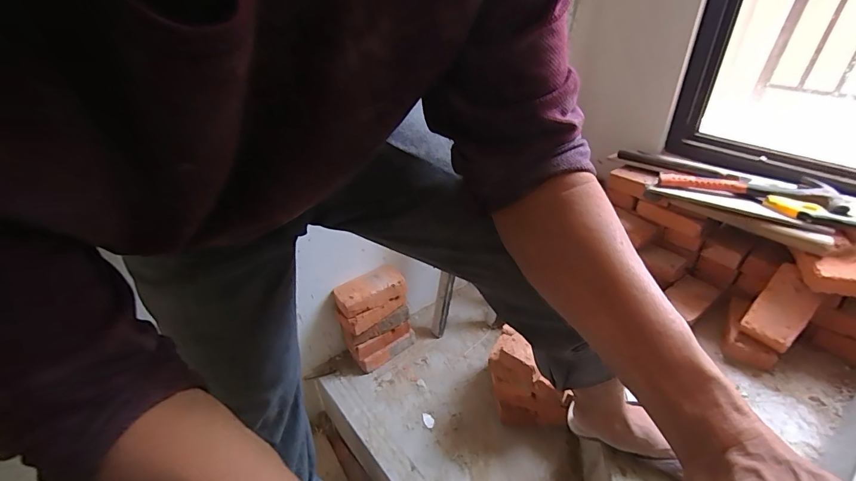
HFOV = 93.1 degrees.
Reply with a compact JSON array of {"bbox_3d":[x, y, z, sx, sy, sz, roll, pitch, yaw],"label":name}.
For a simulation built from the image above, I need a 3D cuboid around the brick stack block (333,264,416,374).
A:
[{"bbox_3d":[-0.135,0.203,1.045,0.179,0.226,0.103,-24,39,-31],"label":"brick stack block"}]

